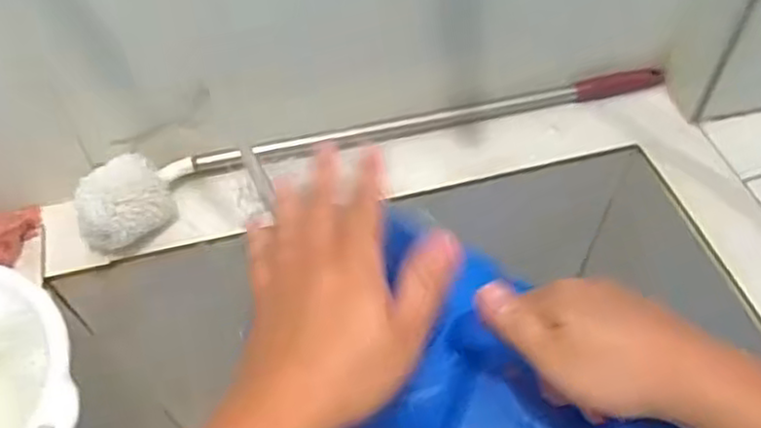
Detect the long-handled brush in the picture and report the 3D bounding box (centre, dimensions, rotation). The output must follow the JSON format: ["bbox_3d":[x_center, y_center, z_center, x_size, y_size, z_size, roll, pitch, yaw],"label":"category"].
[{"bbox_3d":[0.007,-0.086,0.697,0.608,0.076,0.077,-18,55,-13],"label":"long-handled brush"}]

